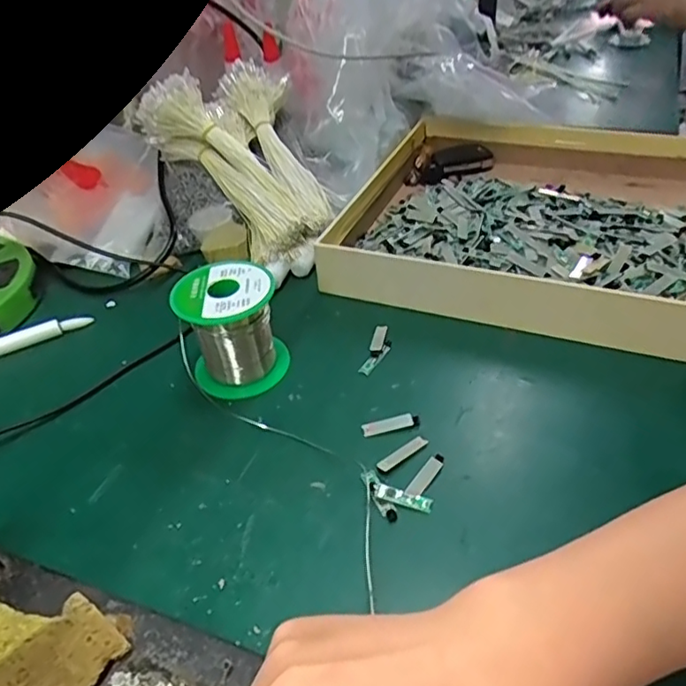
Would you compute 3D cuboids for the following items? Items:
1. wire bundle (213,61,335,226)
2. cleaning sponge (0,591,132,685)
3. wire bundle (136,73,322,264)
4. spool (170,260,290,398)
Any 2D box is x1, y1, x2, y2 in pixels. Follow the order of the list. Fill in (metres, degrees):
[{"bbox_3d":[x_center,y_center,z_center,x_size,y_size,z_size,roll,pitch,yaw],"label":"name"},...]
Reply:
[{"bbox_3d":[-0.056,-0.182,0.547,0.054,0.030,0.173,-23,76,-21],"label":"wire bundle"},{"bbox_3d":[-0.146,0.137,0.272,0.083,0.017,0.053,17,44,23],"label":"cleaning sponge"},{"bbox_3d":[-0.105,-0.150,0.533,0.190,0.061,0.061,47,56,7],"label":"wire bundle"},{"bbox_3d":[-0.077,-0.010,0.419,0.064,0.071,0.064,-2,40,2],"label":"spool"}]

